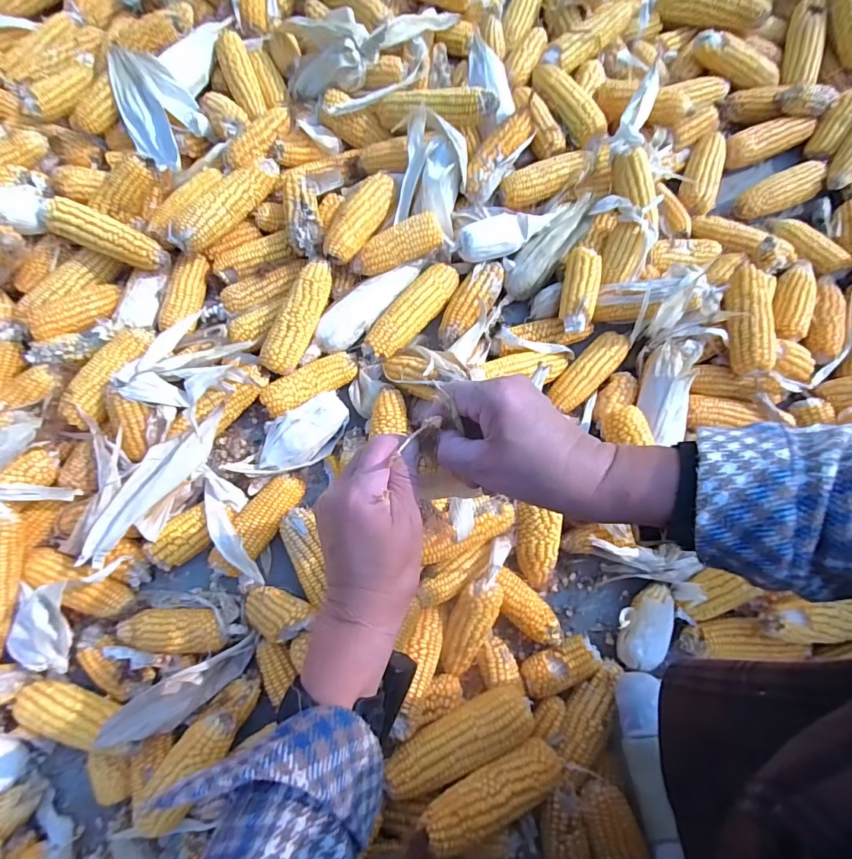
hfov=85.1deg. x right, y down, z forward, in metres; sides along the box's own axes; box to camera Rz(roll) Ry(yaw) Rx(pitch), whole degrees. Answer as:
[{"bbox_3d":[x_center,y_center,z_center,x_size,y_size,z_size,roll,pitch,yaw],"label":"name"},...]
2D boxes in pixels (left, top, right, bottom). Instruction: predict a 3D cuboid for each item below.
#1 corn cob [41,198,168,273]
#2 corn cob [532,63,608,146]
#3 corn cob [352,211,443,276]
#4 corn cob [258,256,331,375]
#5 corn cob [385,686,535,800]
[{"bbox_3d":[-0.426,-0.256,0.625,0.170,0.049,0.050,23,77,6],"label":"corn cob"},{"bbox_3d":[0.203,-0.487,0.685,0.055,0.037,0.167,-27,77,-7],"label":"corn cob"},{"bbox_3d":[-0.040,-0.247,0.630,0.131,0.046,0.046,-22,77,-6],"label":"corn cob"},{"bbox_3d":[-0.165,-0.145,0.604,0.049,0.045,0.157,25,77,6],"label":"corn cob"},{"bbox_3d":[0.032,0.314,0.476,0.157,0.059,0.051,-22,77,-6],"label":"corn cob"}]

